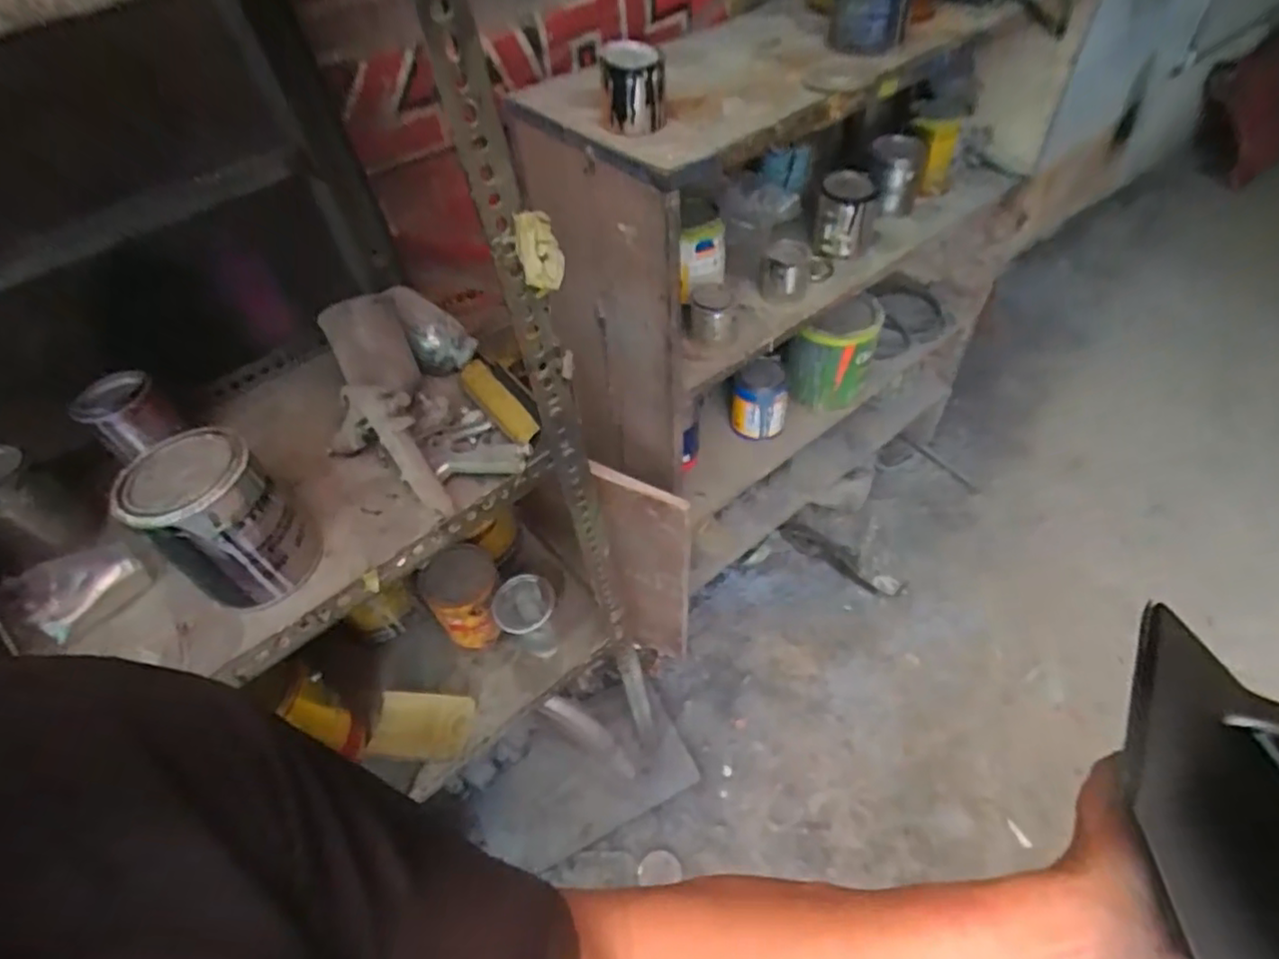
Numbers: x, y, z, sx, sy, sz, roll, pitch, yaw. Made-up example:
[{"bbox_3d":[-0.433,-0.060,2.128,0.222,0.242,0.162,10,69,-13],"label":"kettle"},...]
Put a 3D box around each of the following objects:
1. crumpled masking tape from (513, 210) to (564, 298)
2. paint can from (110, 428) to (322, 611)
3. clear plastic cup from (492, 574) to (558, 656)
[{"bbox_3d":[-0.075,-0.170,0.493,0.030,0.050,0.043,-13,48,-5],"label":"crumpled masking tape"},{"bbox_3d":[-0.361,0.040,0.579,0.100,0.137,0.098,-4,48,4],"label":"paint can"},{"bbox_3d":[-0.161,0.200,0.944,0.078,0.109,0.077,-4,48,4],"label":"clear plastic cup"}]

